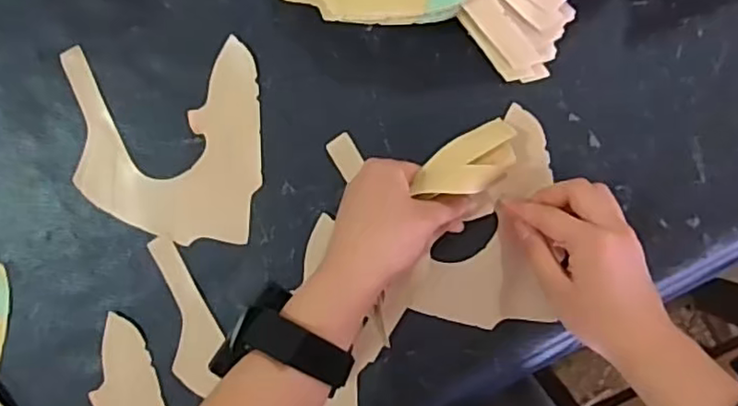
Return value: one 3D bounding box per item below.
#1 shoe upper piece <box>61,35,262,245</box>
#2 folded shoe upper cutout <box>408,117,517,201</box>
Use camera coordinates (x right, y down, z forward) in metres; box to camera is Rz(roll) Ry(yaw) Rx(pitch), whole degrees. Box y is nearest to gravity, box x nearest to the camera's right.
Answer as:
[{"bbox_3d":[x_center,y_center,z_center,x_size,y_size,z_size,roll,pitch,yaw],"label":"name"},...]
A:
[{"bbox_3d":[-0.161,-0.045,0.484,0.155,0.004,0.149,-3,91,7],"label":"shoe upper piece"},{"bbox_3d":[0.070,-0.027,0.435,0.085,0.024,0.040,-33,87,-24],"label":"folded shoe upper cutout"}]

